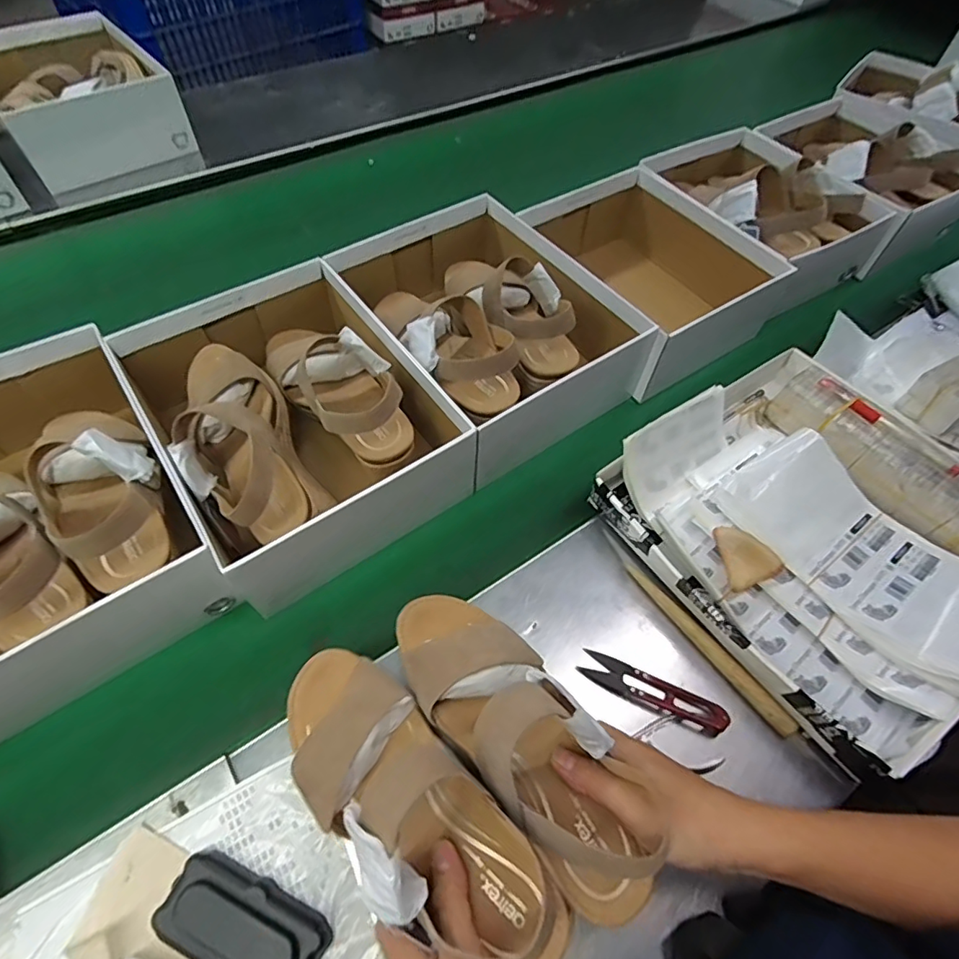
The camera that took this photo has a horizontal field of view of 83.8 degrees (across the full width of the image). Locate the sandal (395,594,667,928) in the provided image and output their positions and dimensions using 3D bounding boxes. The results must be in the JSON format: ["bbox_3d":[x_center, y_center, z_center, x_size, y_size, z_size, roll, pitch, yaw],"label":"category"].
[{"bbox_3d":[0.021,0.155,0.352,0.082,0.075,0.231,-31,52,-20],"label":"sandal"}]

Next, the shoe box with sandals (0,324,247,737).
[{"bbox_3d":[-0.385,0.026,0.458,0.234,0.128,0.298,-31,63,-20],"label":"shoe box with sandals"}]

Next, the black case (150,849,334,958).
[{"bbox_3d":[-0.151,0.286,0.341,0.106,0.028,0.050,20,59,11],"label":"black case"}]

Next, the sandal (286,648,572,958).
[{"bbox_3d":[-0.050,0.192,0.328,0.230,0.065,0.084,33,61,32],"label":"sandal"}]

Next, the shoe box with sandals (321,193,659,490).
[{"bbox_3d":[-0.007,-0.191,0.613,0.233,0.124,0.330,-30,63,-20],"label":"shoe box with sandals"}]

